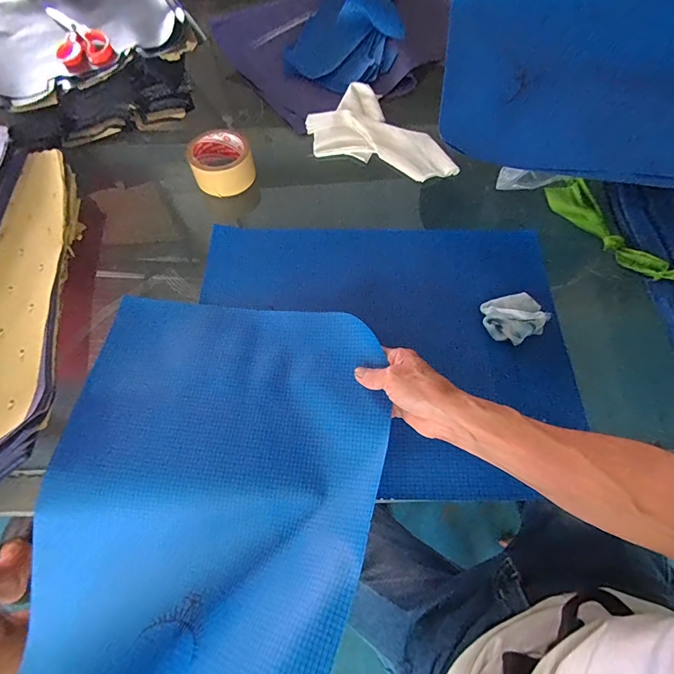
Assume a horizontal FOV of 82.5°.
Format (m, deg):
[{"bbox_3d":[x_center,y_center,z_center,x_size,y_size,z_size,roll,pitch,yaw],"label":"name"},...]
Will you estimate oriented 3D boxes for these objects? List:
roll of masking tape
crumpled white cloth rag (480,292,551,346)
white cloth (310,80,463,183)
[{"bbox_3d":[-0.174,-0.263,0.584,0.089,0.053,0.092,0,63,0],"label":"roll of masking tape"},{"bbox_3d":[0.220,-0.027,0.474,0.073,0.024,0.063,-25,66,-13],"label":"crumpled white cloth rag"},{"bbox_3d":[0.060,-0.316,0.623,0.155,0.023,0.243,-33,68,-16],"label":"white cloth"}]

